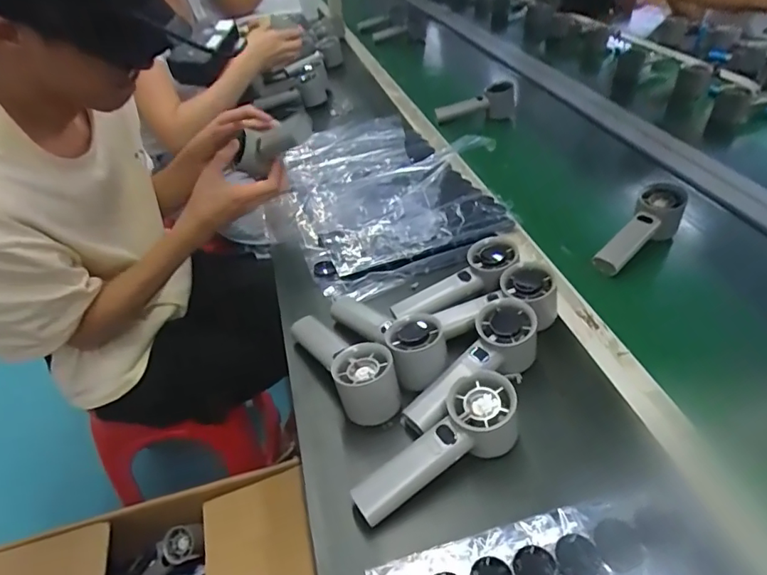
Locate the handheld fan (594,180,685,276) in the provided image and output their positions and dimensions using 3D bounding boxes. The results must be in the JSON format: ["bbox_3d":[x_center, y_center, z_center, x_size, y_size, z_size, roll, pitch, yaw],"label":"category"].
[{"bbox_3d":[0.334,-0.073,0.645,0.173,0.053,0.048,-40,50,-18],"label":"handheld fan"}]

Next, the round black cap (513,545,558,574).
[{"bbox_3d":[0.105,0.195,0.343,0.030,0.012,0.026,-12,40,-10],"label":"round black cap"}]

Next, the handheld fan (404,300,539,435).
[{"bbox_3d":[0.083,0.076,0.478,0.159,0.054,0.057,-36,48,-16],"label":"handheld fan"}]

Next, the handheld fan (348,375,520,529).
[{"bbox_3d":[0.044,0.138,0.419,0.160,0.048,0.054,-34,46,-12],"label":"handheld fan"}]

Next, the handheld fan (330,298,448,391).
[{"bbox_3d":[0.003,0.049,0.532,0.063,0.054,0.170,-24,25,-23],"label":"handheld fan"}]

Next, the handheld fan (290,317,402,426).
[{"bbox_3d":[-0.042,0.078,0.507,0.055,0.060,0.161,-23,26,-22],"label":"handheld fan"}]

